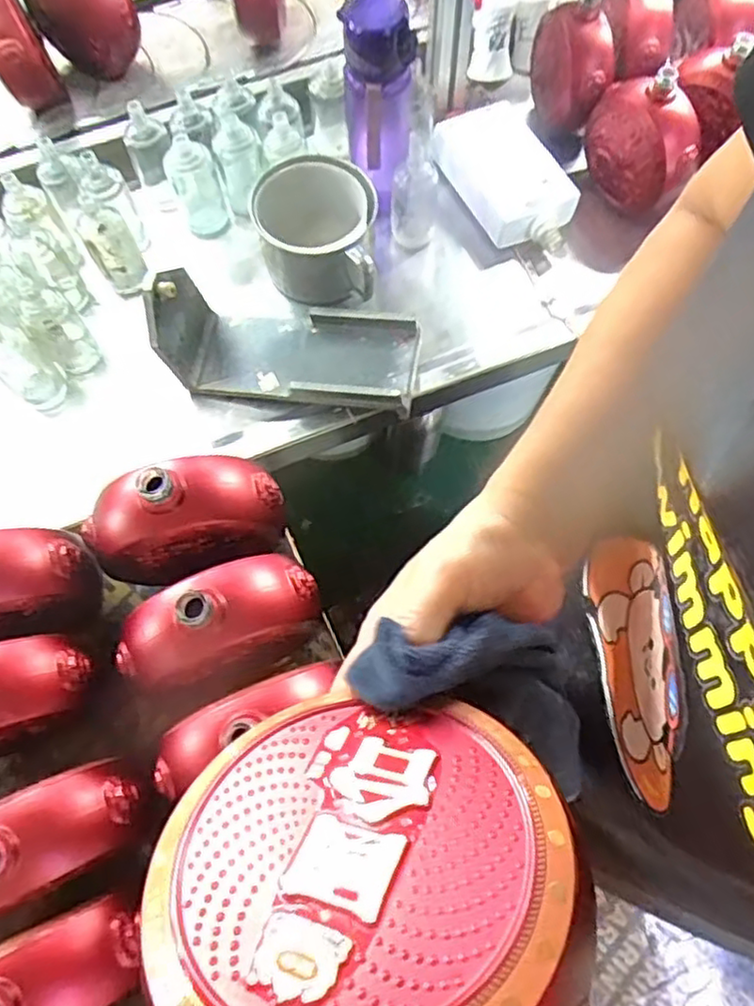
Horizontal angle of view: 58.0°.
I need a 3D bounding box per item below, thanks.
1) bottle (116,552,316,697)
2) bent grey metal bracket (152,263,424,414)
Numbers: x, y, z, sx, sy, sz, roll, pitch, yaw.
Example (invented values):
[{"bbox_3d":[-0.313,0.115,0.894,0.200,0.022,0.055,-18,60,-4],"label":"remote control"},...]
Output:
[{"bbox_3d":[-0.107,0.081,0.447,0.138,0.072,0.070,-24,72,-7],"label":"bottle"},{"bbox_3d":[-0.092,-0.172,0.728,0.262,0.118,0.101,8,71,4],"label":"bent grey metal bracket"}]

